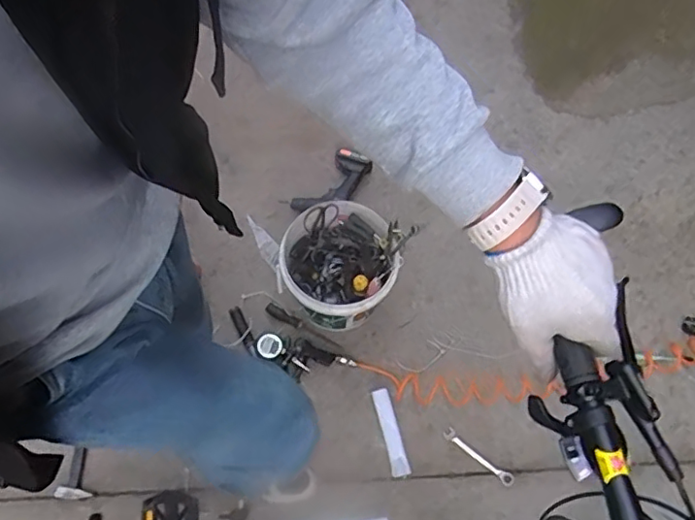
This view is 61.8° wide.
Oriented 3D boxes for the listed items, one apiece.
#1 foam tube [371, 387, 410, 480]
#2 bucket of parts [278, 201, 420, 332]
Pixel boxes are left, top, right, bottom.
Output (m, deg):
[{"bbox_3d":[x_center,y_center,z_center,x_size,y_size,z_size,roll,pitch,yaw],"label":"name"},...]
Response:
[{"bbox_3d":[0.104,0.420,1.413,0.040,0.038,0.207,-12,70,-9],"label":"foam tube"},{"bbox_3d":[-0.022,0.027,1.408,0.260,0.261,0.260,1,69,-1],"label":"bucket of parts"}]

